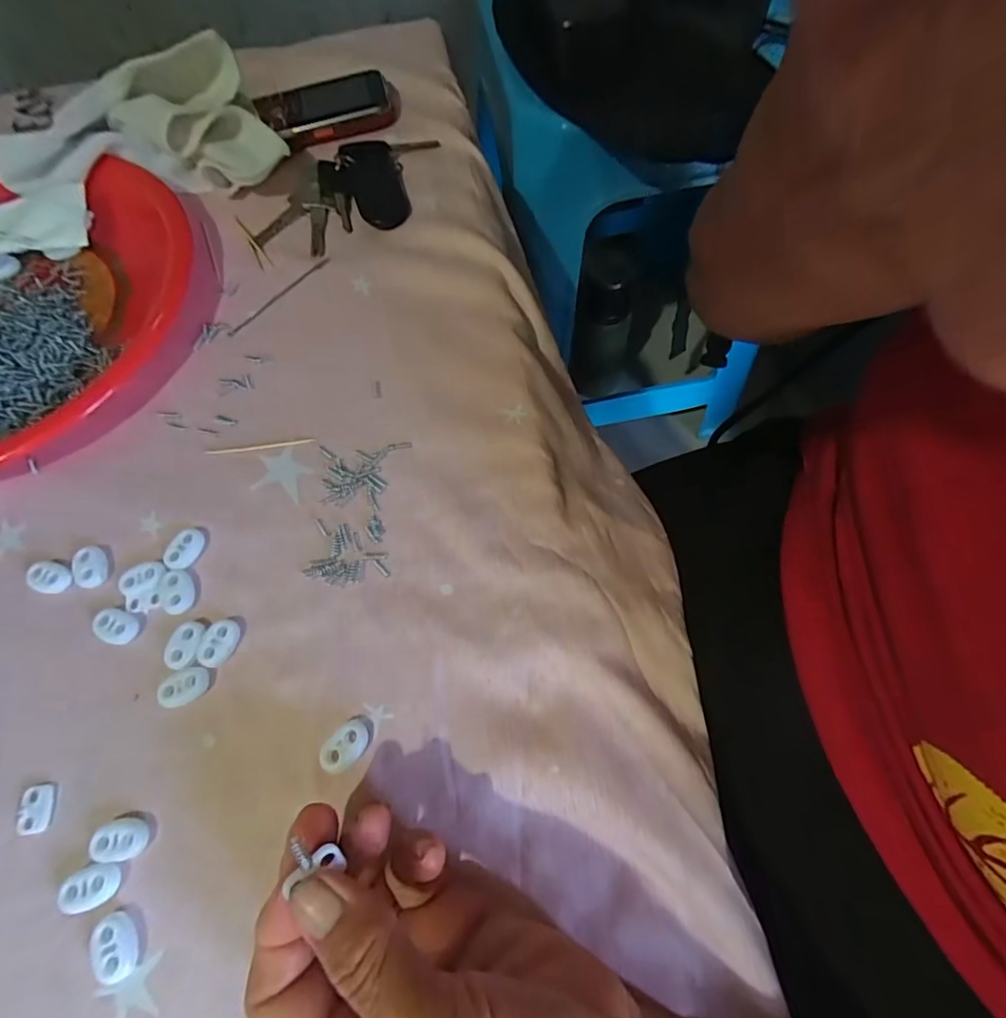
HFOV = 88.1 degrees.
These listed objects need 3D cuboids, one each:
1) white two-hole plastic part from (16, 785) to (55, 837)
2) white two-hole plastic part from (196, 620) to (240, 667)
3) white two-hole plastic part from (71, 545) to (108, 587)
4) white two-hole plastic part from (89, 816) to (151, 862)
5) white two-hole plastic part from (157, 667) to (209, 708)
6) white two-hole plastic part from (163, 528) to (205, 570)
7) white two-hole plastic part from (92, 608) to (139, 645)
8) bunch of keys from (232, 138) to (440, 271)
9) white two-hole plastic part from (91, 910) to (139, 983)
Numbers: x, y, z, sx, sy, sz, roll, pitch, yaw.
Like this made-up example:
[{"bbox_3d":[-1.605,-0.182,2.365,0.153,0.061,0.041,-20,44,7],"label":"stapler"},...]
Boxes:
[{"bbox_3d":[-0.201,0.129,0.223,0.014,0.004,0.018,-12,67,-2],"label":"white two-hole plastic part"},{"bbox_3d":[-0.134,0.063,0.246,0.015,0.004,0.023,23,70,12],"label":"white two-hole plastic part"},{"bbox_3d":[-0.209,0.029,0.263,0.015,0.006,0.022,-32,69,-10],"label":"white two-hole plastic part"},{"bbox_3d":[-0.159,0.137,0.216,0.021,0.006,0.015,-8,67,0],"label":"white two-hole plastic part"},{"bbox_3d":[-0.146,0.082,0.239,0.022,0.004,0.015,-23,68,-6],"label":"white two-hole plastic part"},{"bbox_3d":[-0.161,0.020,0.264,0.014,0.005,0.022,28,72,14],"label":"white two-hole plastic part"},{"bbox_3d":[-0.187,0.057,0.251,0.020,0.004,0.015,14,69,9],"label":"white two-hole plastic part"},{"bbox_3d":[-0.106,-0.214,0.351,0.144,0.014,0.077,-38,70,-12],"label":"bunch of keys"},{"bbox_3d":[-0.150,0.169,0.201,0.013,0.007,0.022,-29,69,-9],"label":"white two-hole plastic part"}]

